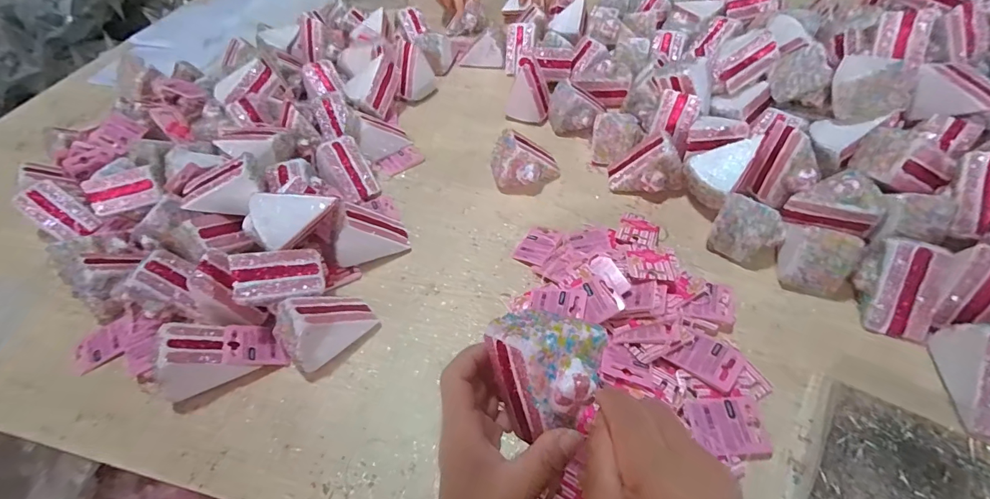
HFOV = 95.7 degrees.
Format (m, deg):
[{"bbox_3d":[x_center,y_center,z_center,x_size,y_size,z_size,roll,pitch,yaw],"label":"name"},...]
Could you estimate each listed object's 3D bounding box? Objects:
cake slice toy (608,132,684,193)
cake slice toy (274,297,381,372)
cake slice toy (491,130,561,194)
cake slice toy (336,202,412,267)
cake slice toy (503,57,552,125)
[{"bbox_3d":[0.196,-0.108,0.575,0.093,0.073,0.063,16,53,18],"label":"cake slice toy"},{"bbox_3d":[-0.174,0.071,0.456,0.088,0.063,0.049,-37,56,-23],"label":"cake slice toy"},{"bbox_3d":[0.042,-0.120,0.595,0.091,0.065,0.061,-3,50,3],"label":"cake slice toy"},{"bbox_3d":[-0.152,-0.023,0.534,0.086,0.065,0.052,-20,51,-11],"label":"cake slice toy"},{"bbox_3d":[0.049,-0.241,0.680,0.067,0.083,0.048,3,50,8],"label":"cake slice toy"}]

